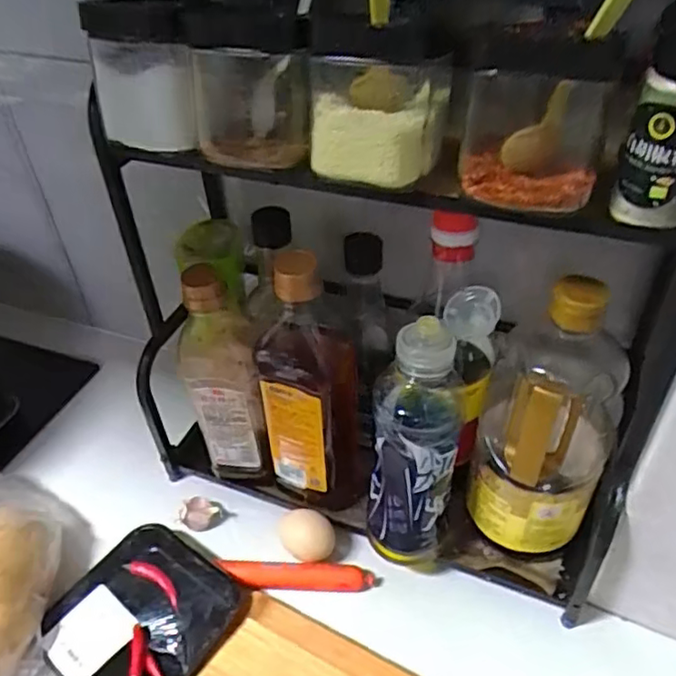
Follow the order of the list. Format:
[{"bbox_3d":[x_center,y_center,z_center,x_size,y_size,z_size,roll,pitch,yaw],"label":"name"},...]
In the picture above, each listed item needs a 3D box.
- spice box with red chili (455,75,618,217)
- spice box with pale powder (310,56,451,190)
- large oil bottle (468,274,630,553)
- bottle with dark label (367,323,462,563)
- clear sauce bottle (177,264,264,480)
[{"bbox_3d":[0.105,-0.112,0.338,0.070,0.058,0.064,6,42,10],"label":"spice box with red chili"},{"bbox_3d":[0.024,-0.129,0.357,0.079,0.065,0.050,-2,42,1],"label":"spice box with pale powder"},{"bbox_3d":[0.161,0.051,0.474,0.094,0.234,0.104,14,44,18],"label":"large oil bottle"},{"bbox_3d":[0.060,0.089,0.487,0.063,0.235,0.077,7,43,11],"label":"bottle with dark label"},{"bbox_3d":[-0.100,0.038,0.533,0.056,0.220,0.044,-6,42,-4],"label":"clear sauce bottle"}]

